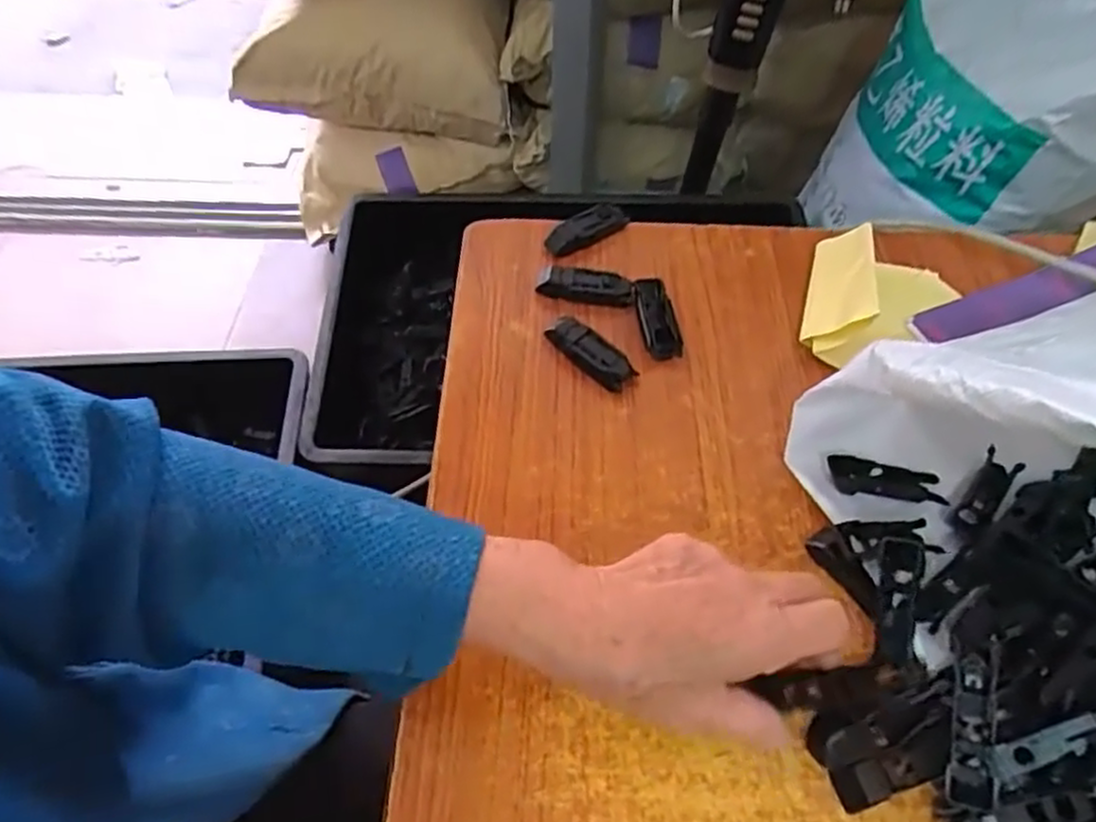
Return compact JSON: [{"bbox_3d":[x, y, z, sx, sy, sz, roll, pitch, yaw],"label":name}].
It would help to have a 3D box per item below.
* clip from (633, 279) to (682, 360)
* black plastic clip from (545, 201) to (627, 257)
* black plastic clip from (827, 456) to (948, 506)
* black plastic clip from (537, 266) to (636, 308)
[{"bbox_3d":[0.072,-0.061,0.489,0.022,0.016,0.066,-5,54,-4],"label":"clip"},{"bbox_3d":[0.028,-0.134,0.539,0.064,0.014,0.022,-32,60,-21],"label":"black plastic clip"},{"bbox_3d":[0.192,0.040,0.418,0.065,0.007,0.021,9,70,-7],"label":"black plastic clip"},{"bbox_3d":[0.027,-0.087,0.508,0.066,0.015,0.021,8,54,6],"label":"black plastic clip"}]

